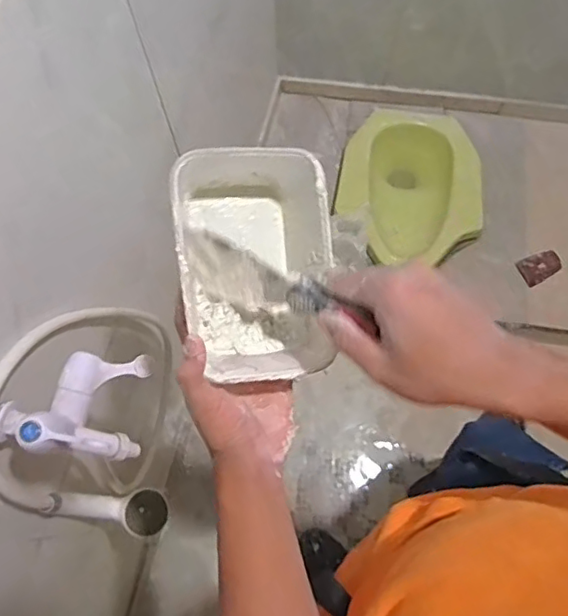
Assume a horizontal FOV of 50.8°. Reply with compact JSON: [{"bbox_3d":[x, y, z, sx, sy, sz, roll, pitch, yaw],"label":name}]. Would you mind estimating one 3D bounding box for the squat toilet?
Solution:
[{"bbox_3d":[0.329,-0.283,1.615,0.371,0.193,0.456,3,71,2],"label":"squat toilet"}]

